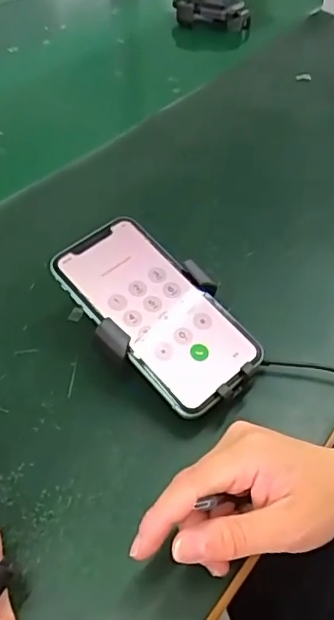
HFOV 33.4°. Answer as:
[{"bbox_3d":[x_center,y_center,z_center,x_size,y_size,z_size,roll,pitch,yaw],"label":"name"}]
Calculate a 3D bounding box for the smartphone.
[{"bbox_3d":[-0.009,-0.002,0.382,0.075,0.011,0.147,-37,72,-23],"label":"smartphone"}]

